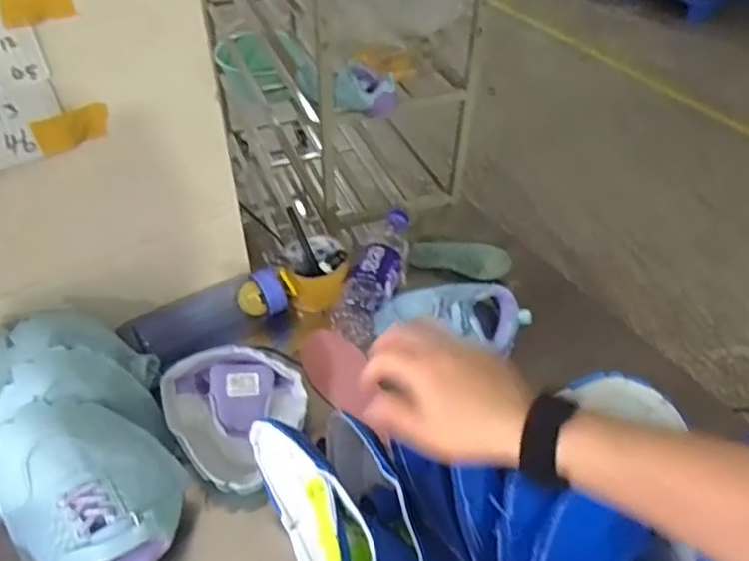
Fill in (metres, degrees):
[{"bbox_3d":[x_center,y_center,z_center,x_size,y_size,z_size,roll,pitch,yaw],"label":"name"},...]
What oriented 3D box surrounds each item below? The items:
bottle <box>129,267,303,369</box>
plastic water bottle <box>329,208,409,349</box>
[{"bbox_3d":[-0.200,0.045,0.748,0.195,0.073,0.063,-20,51,-19],"label":"bottle"},{"bbox_3d":[0.007,-0.013,0.800,0.064,0.070,0.224,17,49,13],"label":"plastic water bottle"}]

